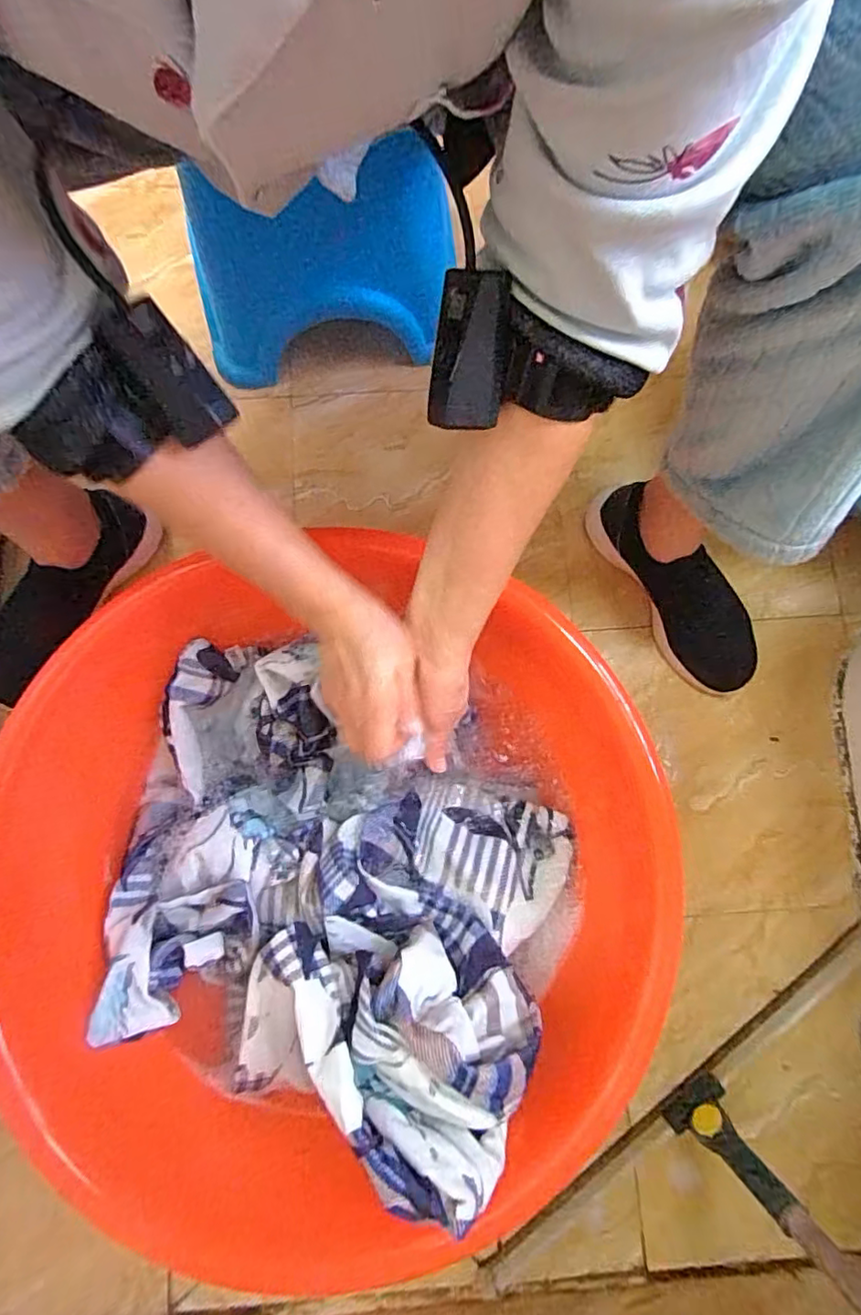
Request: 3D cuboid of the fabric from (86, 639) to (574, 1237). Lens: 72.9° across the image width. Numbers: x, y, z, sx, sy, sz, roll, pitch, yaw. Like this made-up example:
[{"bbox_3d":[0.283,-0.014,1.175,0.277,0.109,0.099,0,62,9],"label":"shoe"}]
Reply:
[{"bbox_3d":[-0.087,0.184,0.477,0.383,0.142,0.336,23,80,4],"label":"fabric"}]

